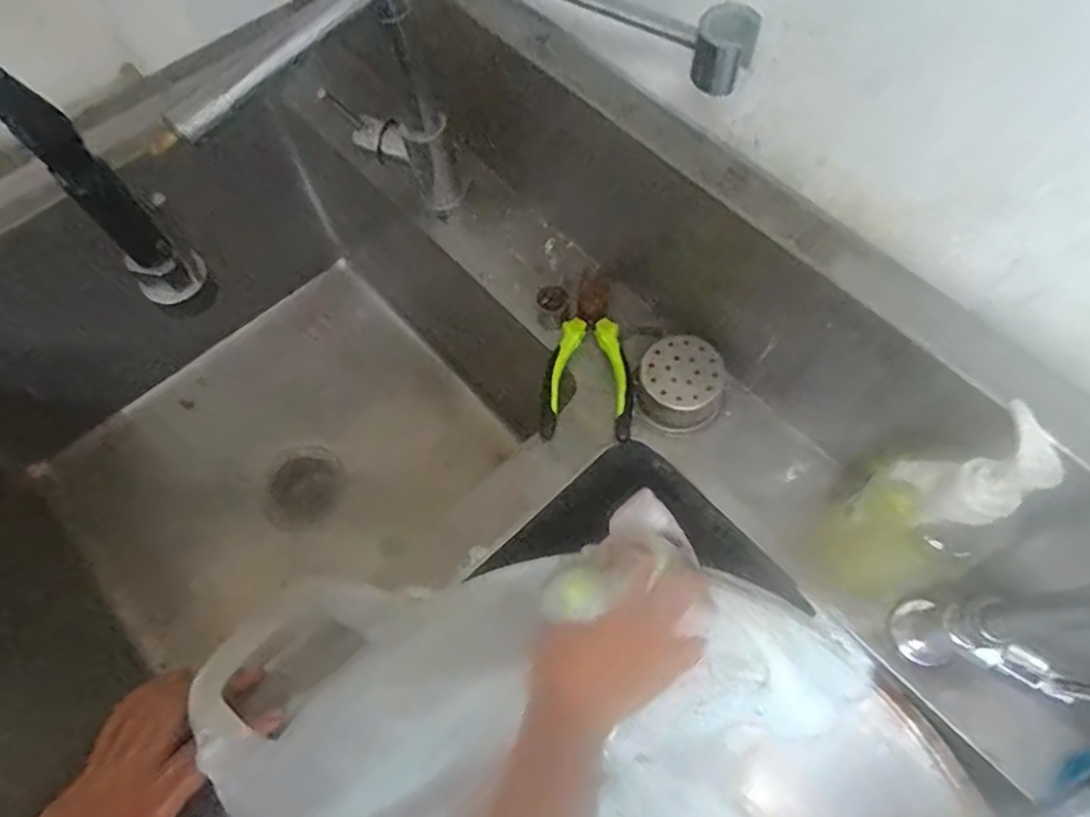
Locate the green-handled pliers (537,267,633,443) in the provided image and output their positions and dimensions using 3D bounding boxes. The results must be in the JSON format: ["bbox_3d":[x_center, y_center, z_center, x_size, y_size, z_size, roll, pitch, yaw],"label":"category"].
[{"bbox_3d":[0.039,-0.049,0.538,0.071,0.011,0.154,4,66,4],"label":"green-handled pliers"}]

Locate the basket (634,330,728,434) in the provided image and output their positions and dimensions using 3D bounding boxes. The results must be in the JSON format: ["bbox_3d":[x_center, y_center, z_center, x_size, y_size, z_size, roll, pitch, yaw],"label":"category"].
[{"bbox_3d":[0.108,-0.017,0.513,0.066,0.045,0.065,-1,66,2],"label":"basket"}]

